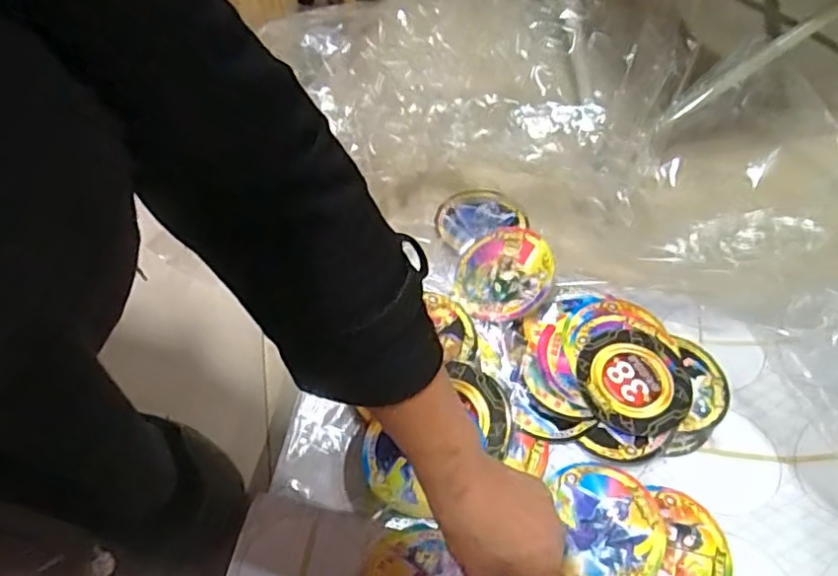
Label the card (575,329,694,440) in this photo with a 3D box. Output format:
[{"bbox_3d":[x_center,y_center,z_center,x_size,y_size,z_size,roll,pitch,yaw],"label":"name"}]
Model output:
[{"bbox_3d":[0.186,0.080,0.535,0.094,0.007,0.094,1,59,-1],"label":"card"}]

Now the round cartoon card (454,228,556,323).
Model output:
[{"bbox_3d":[0.080,-0.015,0.591,0.094,0.007,0.092,-13,58,23],"label":"round cartoon card"}]

